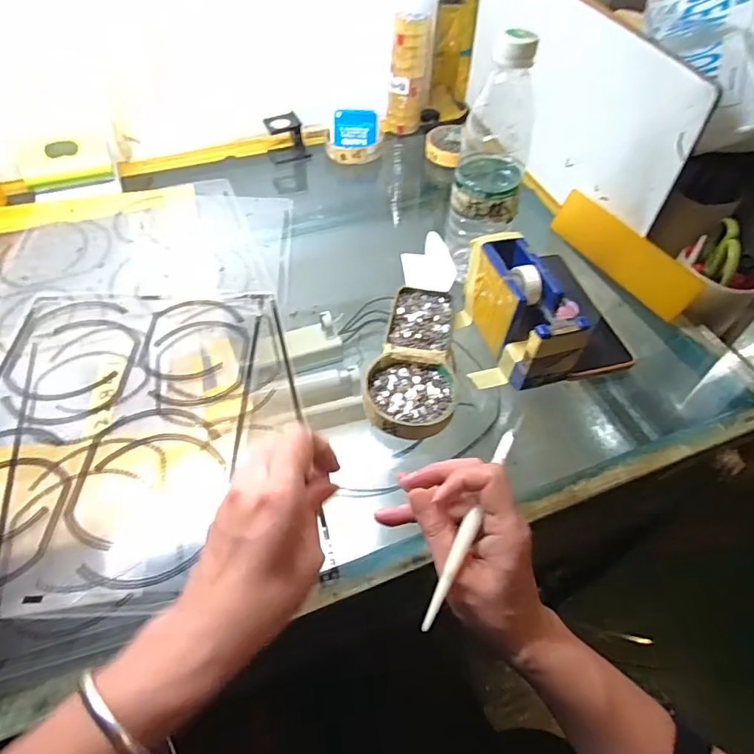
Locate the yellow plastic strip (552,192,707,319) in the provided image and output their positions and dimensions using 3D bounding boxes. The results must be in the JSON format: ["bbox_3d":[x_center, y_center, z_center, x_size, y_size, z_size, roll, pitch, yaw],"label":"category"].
[{"bbox_3d":[0.268,-0.137,0.547,0.007,0.051,0.182,-8,50,-37],"label":"yellow plastic strip"}]

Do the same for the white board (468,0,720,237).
[{"bbox_3d":[0.214,-0.337,0.595,0.011,0.185,0.410,-15,53,-13],"label":"white board"}]

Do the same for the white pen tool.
[{"bbox_3d":[0.059,0.090,0.310,0.008,0.006,0.137,23,64,18],"label":"white pen tool"}]

